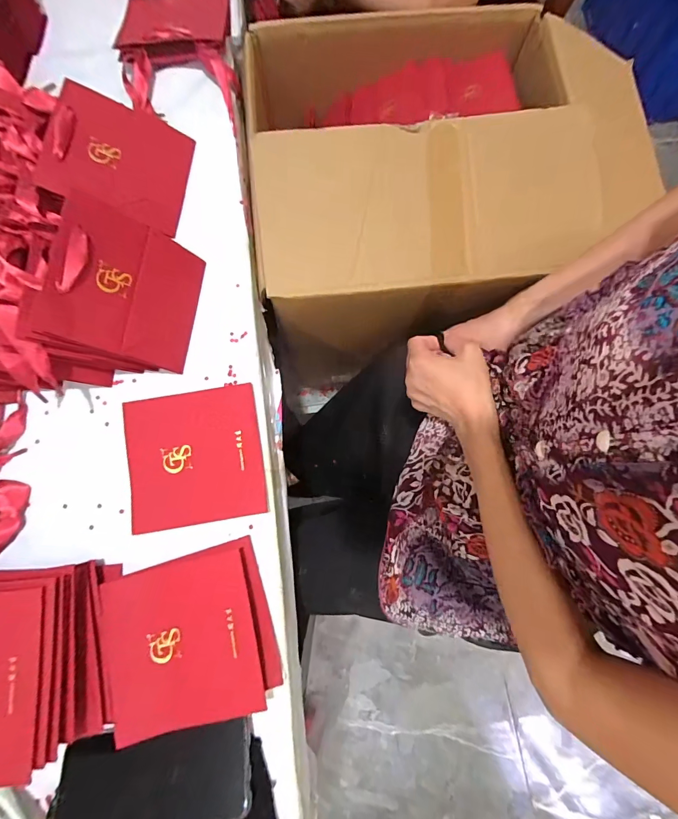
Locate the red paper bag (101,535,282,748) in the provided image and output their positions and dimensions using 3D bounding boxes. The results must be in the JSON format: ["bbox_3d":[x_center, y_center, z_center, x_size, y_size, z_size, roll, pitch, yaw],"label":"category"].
[{"bbox_3d":[-0.142,0.215,0.351,0.144,0.026,0.138,-15,80,-2],"label":"red paper bag"}]

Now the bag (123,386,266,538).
[{"bbox_3d":[-0.153,0.048,0.393,0.135,0.010,0.137,-10,79,-1],"label":"bag"}]

